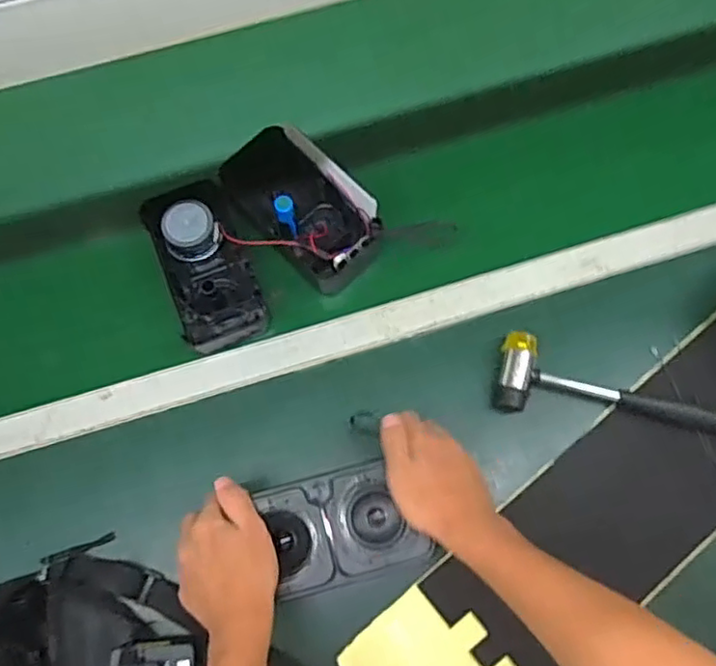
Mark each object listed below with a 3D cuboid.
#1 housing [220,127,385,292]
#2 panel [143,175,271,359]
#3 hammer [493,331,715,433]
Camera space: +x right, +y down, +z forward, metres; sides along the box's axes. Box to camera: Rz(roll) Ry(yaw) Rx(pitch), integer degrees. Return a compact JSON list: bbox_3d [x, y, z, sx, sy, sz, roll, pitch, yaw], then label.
[{"bbox_3d":[-0.062,-0.137,0.698,0.092,0.078,0.178,-42,78,-10],"label":"housing"},{"bbox_3d":[-0.165,-0.071,0.702,0.089,0.058,0.179,-20,88,-5],"label":"panel"},{"bbox_3d":[0.274,0.057,0.659,0.257,0.030,0.076,9,75,3],"label":"hammer"}]

